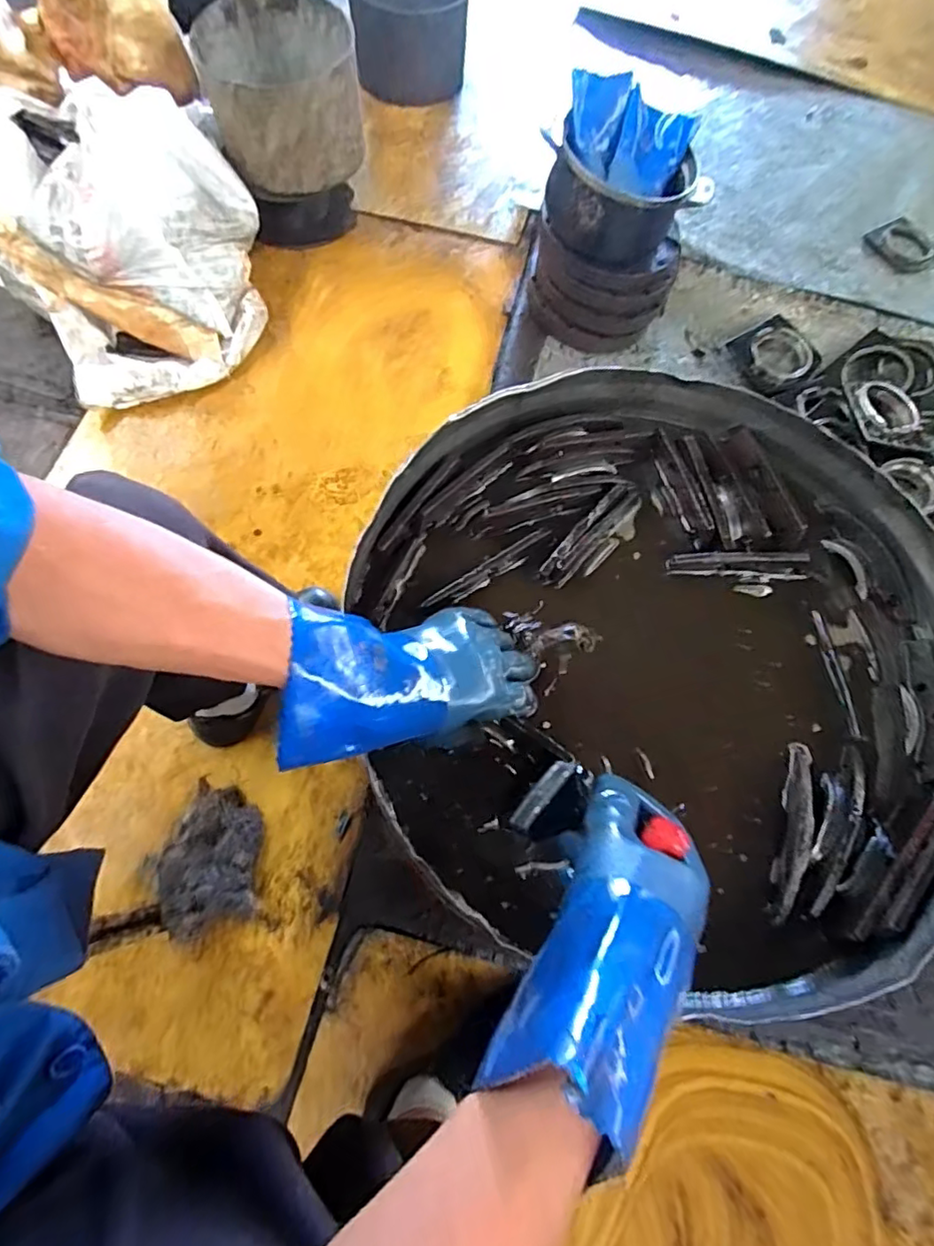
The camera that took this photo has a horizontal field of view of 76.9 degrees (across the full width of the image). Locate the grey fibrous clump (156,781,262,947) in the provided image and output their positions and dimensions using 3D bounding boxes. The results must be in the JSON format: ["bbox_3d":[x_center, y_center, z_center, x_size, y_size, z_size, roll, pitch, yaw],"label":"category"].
[{"bbox_3d":[-0.346,0.313,0.792,0.119,0.077,0.198,-5,68,-7],"label":"grey fibrous clump"}]

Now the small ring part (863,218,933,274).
[{"bbox_3d":[1.059,-0.910,1.420,0.145,0.019,0.166,-27,72,-15],"label":"small ring part"}]

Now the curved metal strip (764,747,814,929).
[{"bbox_3d":[0.287,0.180,0.514,0.017,0.030,0.157,21,68,4],"label":"curved metal strip"}]

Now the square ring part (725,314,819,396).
[{"bbox_3d":[0.624,-0.541,1.190,0.139,0.016,0.151,-29,80,7],"label":"square ring part"}]

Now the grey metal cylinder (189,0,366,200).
[{"bbox_3d":[-0.355,-1.027,1.153,0.286,0.191,0.278,-16,70,-11],"label":"grey metal cylinder"}]

